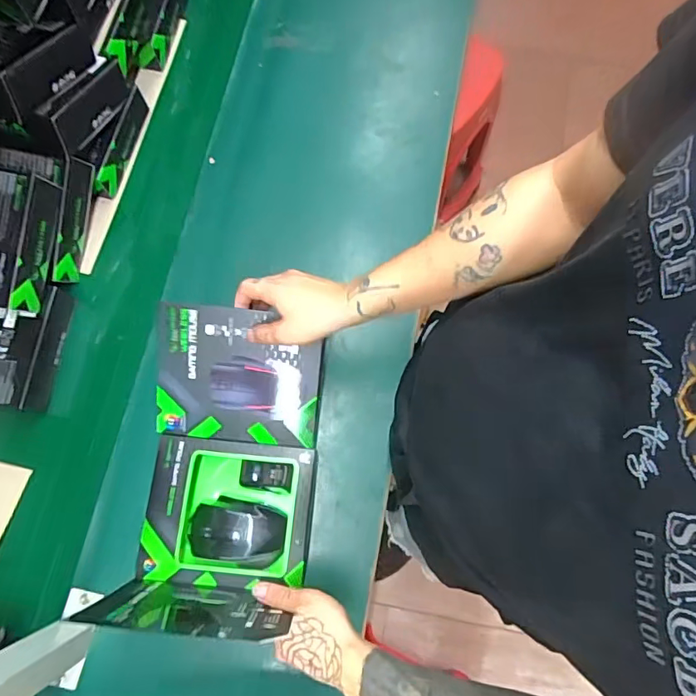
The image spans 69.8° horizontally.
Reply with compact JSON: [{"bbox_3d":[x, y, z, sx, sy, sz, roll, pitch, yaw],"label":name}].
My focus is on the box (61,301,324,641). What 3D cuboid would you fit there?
[{"bbox_3d":[-0.132,0.119,0.537,0.182,0.175,0.312,4,76,1],"label":"box"}]

